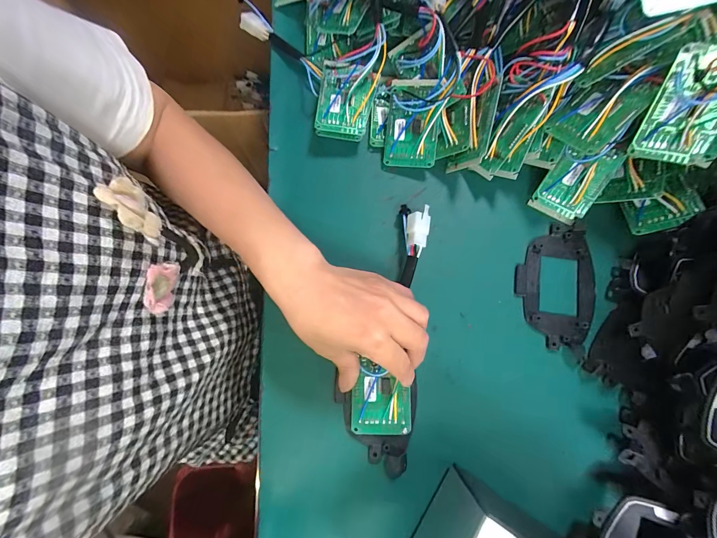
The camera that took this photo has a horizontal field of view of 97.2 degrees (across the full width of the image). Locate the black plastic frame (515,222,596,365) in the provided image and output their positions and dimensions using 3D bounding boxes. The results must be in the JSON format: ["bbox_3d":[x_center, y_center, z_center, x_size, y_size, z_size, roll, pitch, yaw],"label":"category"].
[{"bbox_3d":[0.182,0.017,0.288,0.070,0.007,0.119,6,79,2],"label":"black plastic frame"}]

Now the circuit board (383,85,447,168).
[{"bbox_3d":[0.053,-0.137,0.303,0.052,0.011,0.073,10,105,17],"label":"circuit board"}]

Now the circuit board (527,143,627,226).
[{"bbox_3d":[0.198,-0.079,0.286,0.050,0.012,0.071,23,118,1],"label":"circuit board"}]

